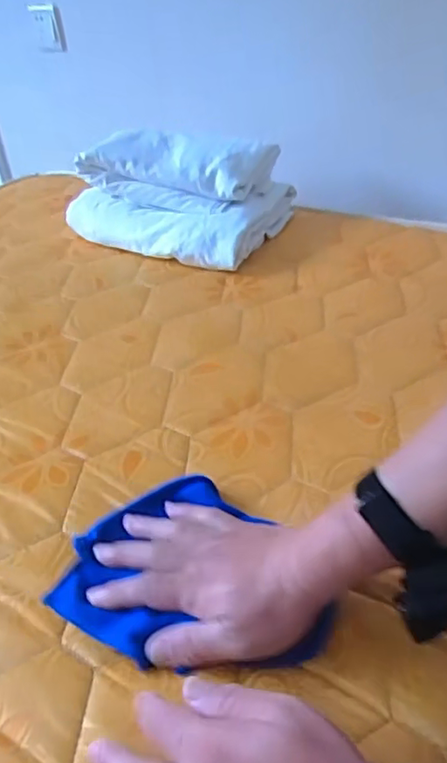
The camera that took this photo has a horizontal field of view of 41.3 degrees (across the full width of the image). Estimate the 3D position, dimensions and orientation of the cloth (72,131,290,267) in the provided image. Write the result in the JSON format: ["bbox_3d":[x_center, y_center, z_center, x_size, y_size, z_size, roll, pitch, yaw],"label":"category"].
[{"bbox_3d":[-0.065,-0.317,0.958,0.315,0.129,0.287,15,43,24],"label":"cloth"}]

